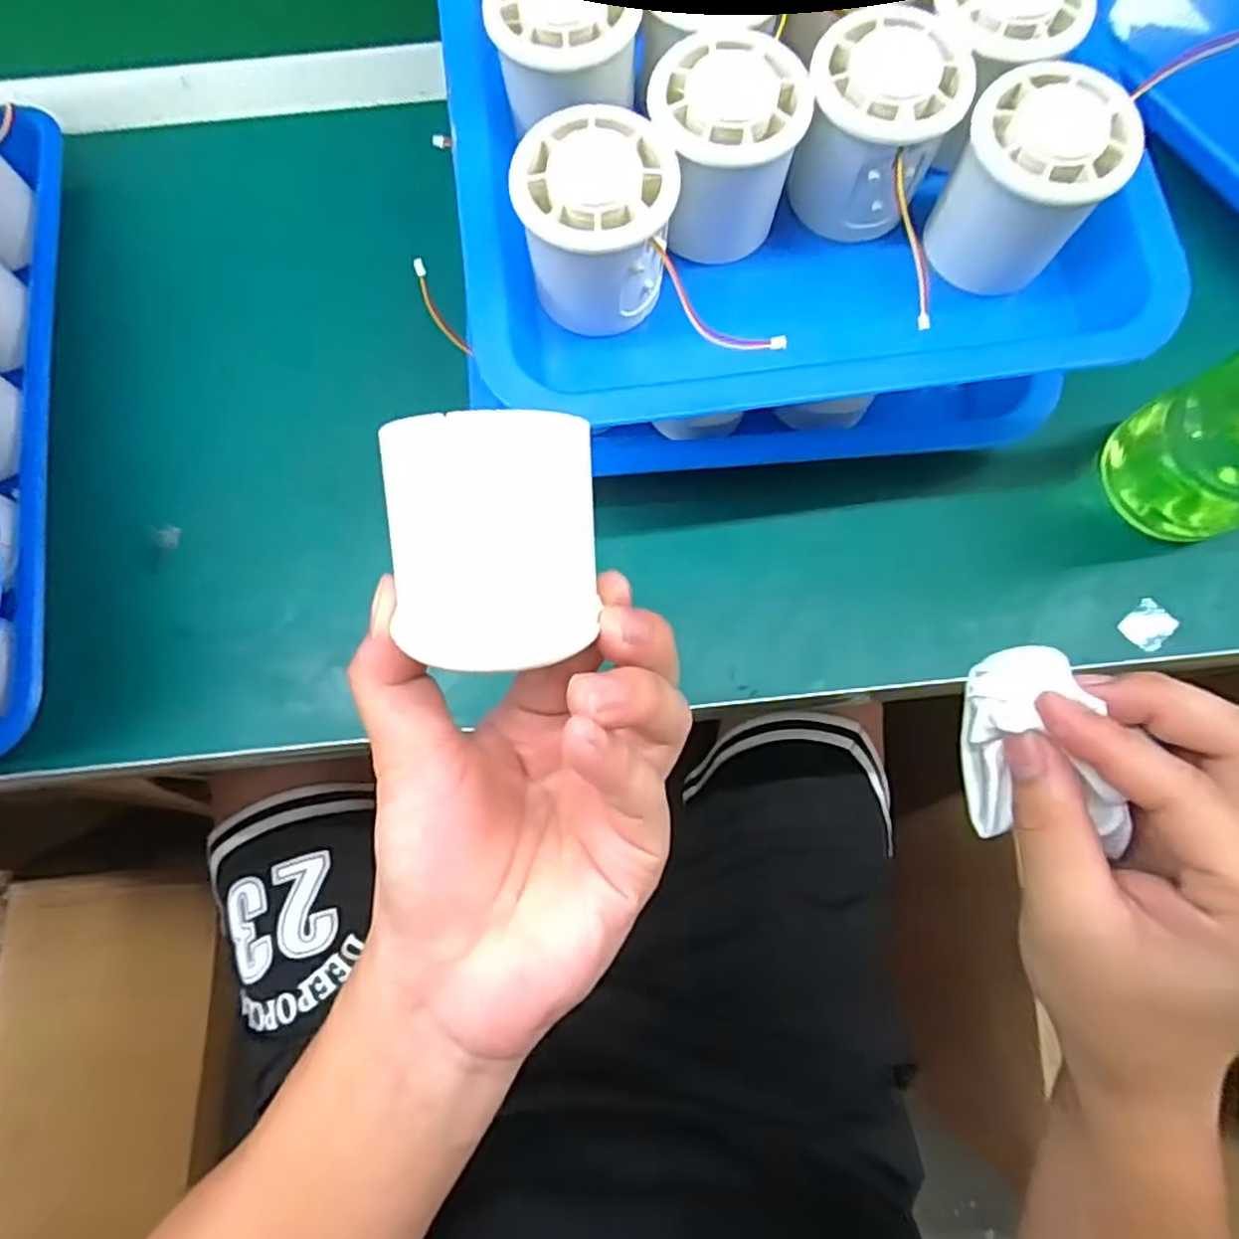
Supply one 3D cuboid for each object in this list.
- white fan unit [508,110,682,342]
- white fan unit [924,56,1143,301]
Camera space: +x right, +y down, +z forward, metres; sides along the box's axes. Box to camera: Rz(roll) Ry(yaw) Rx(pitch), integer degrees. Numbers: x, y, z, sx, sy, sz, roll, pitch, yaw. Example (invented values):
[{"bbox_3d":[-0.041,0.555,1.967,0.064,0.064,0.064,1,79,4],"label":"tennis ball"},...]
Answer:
[{"bbox_3d":[-0.009,-0.143,0.274,0.055,0.052,0.057,0,75,0],"label":"white fan unit"},{"bbox_3d":[0.153,-0.164,0.281,0.053,0.059,0.049,0,75,0],"label":"white fan unit"}]

